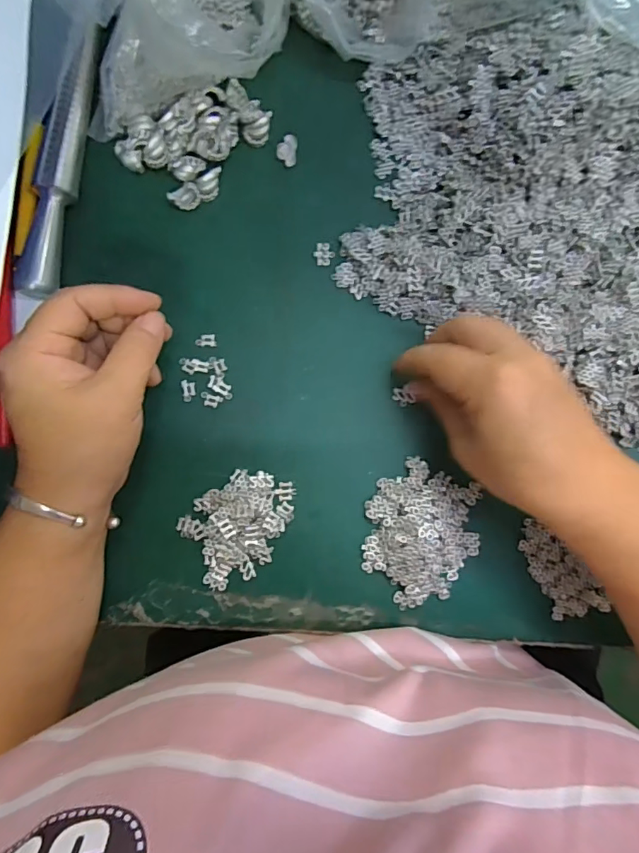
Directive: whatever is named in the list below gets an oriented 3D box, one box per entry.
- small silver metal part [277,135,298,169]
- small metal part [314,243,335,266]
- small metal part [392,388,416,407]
[{"bbox_3d":[-0.020,-0.173,0.308,0.012,0.004,0.018,6,86,-4],"label":"small silver metal part"},{"bbox_3d":[0.003,-0.108,0.308,0.013,0.004,0.014,0,88,-4],"label":"small metal part"},{"bbox_3d":[0.053,-0.018,0.308,0.015,0.004,0.009,38,87,-2],"label":"small metal part"}]

